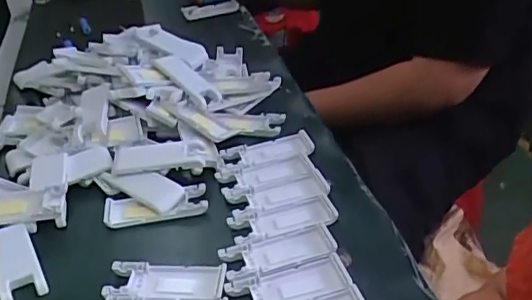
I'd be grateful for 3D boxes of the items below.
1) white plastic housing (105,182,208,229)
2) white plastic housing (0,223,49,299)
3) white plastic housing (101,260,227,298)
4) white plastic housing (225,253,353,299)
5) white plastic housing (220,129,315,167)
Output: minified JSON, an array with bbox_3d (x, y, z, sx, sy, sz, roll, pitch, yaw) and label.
[{"bbox_3d":[-0.115,0.059,0.582,0.106,0.013,0.038,-9,34,-6],"label":"white plastic housing"},{"bbox_3d":[-0.238,0.104,0.523,0.040,0.014,0.100,-22,38,-23],"label":"white plastic housing"},{"bbox_3d":[-0.088,0.116,0.493,0.103,0.013,0.037,-2,34,5],"label":"white plastic housing"},{"bbox_3d":[0.019,0.116,0.479,0.103,0.010,0.042,-13,35,-12],"label":"white plastic housing"},{"bbox_3d":[0.003,0.000,0.644,0.108,0.011,0.044,-15,35,-14],"label":"white plastic housing"}]

